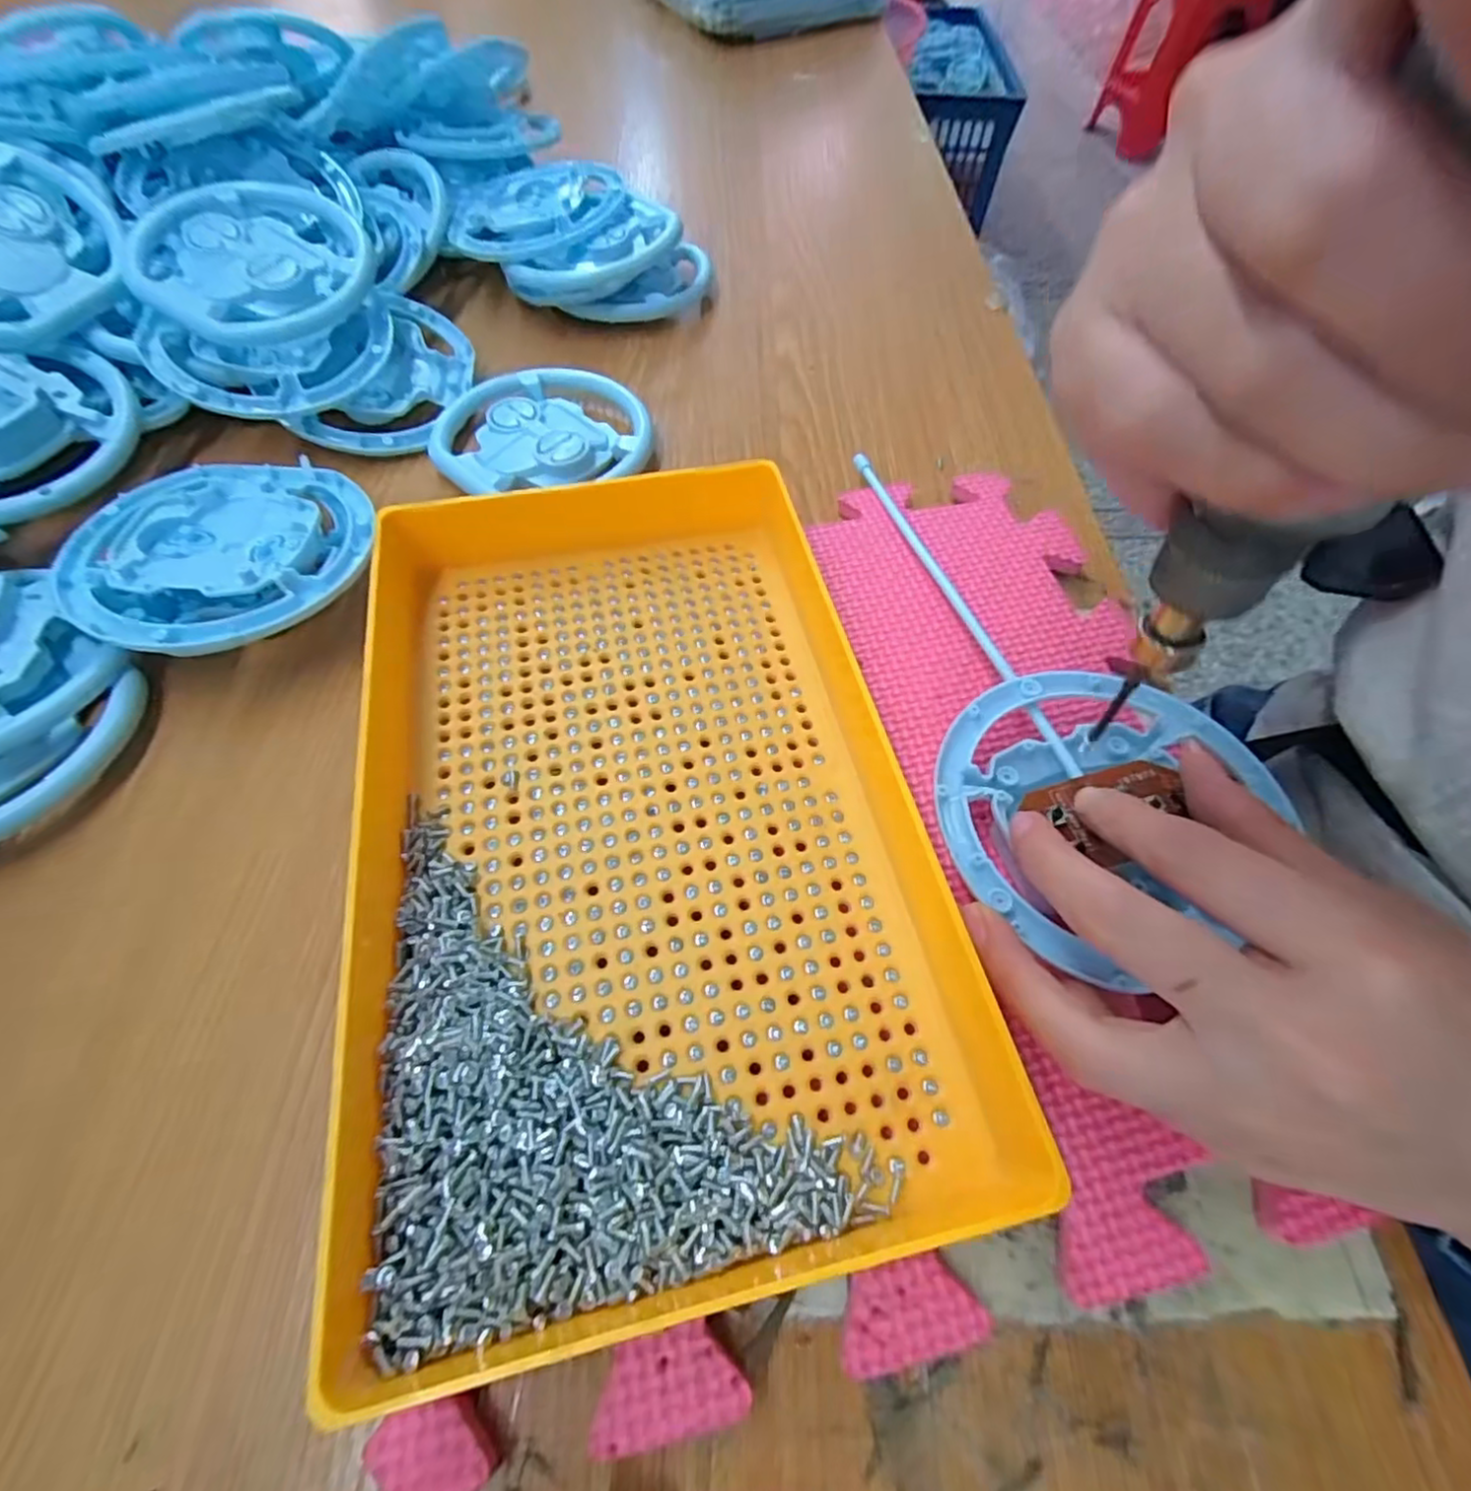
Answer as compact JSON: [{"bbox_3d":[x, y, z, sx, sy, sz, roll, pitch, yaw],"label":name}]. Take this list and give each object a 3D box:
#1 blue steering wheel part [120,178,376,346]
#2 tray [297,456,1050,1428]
[{"bbox_3d":[-0.227,-0.225,0.312,0.100,0.017,0.101,-17,73,-15],"label":"blue steering wheel part"},{"bbox_3d":[-0.032,0.013,0.208,0.163,0.045,0.255,-10,59,-7],"label":"tray"}]

